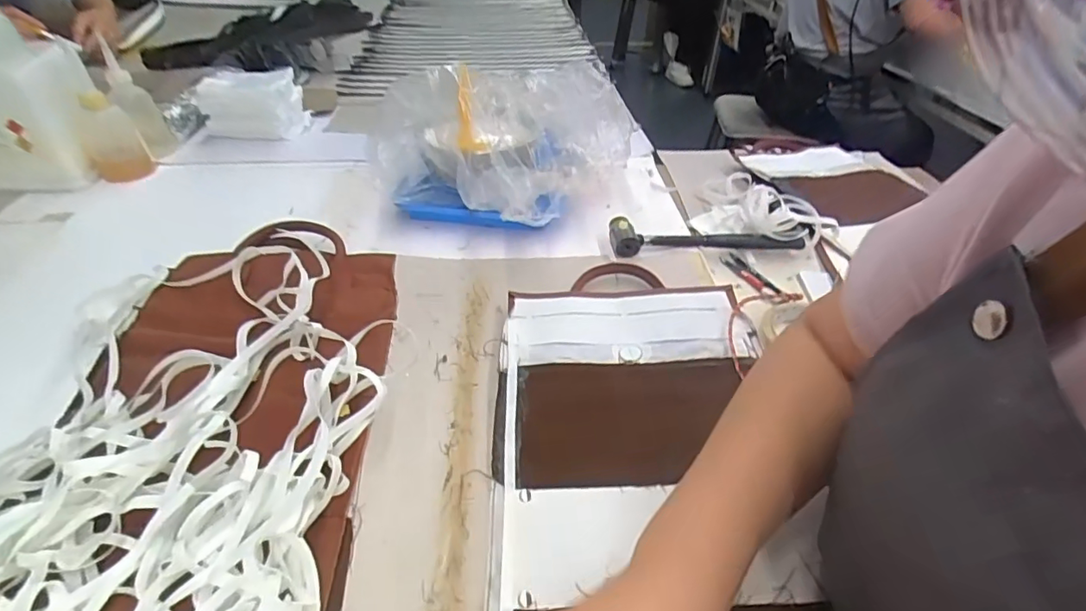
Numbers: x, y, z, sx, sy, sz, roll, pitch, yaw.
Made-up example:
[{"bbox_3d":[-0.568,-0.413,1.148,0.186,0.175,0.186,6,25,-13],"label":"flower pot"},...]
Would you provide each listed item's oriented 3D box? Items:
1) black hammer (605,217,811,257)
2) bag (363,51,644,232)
[{"bbox_3d":[0.202,-0.081,0.655,0.240,0.036,0.047,0,39,-2],"label":"black hammer"},{"bbox_3d":[-0.046,-0.196,0.668,0.258,0.170,0.203,18,42,19],"label":"bag"}]

